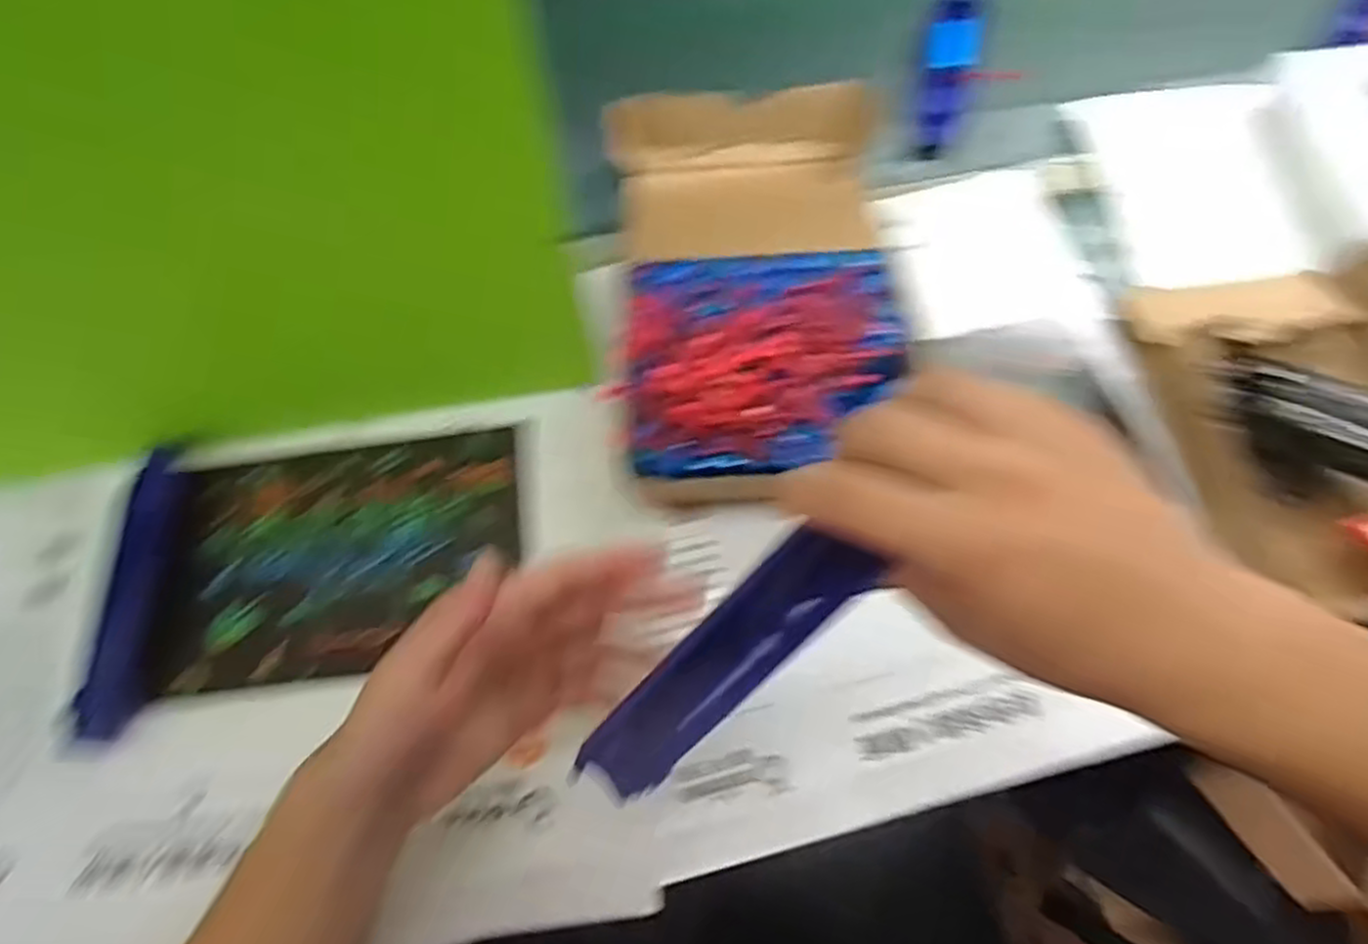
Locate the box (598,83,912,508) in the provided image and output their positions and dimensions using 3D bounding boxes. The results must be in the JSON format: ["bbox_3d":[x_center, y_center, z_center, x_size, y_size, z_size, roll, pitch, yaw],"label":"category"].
[{"bbox_3d":[0.041,-0.135,0.486,0.183,0.072,0.323,1,67,2],"label":"box"}]

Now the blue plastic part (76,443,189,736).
[{"bbox_3d":[-0.304,0.063,0.432,0.025,0.016,0.159,-4,67,0],"label":"blue plastic part"}]

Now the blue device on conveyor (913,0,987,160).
[{"bbox_3d":[0.204,-0.308,0.595,0.042,0.030,0.163,12,68,7],"label":"blue device on conveyor"}]

